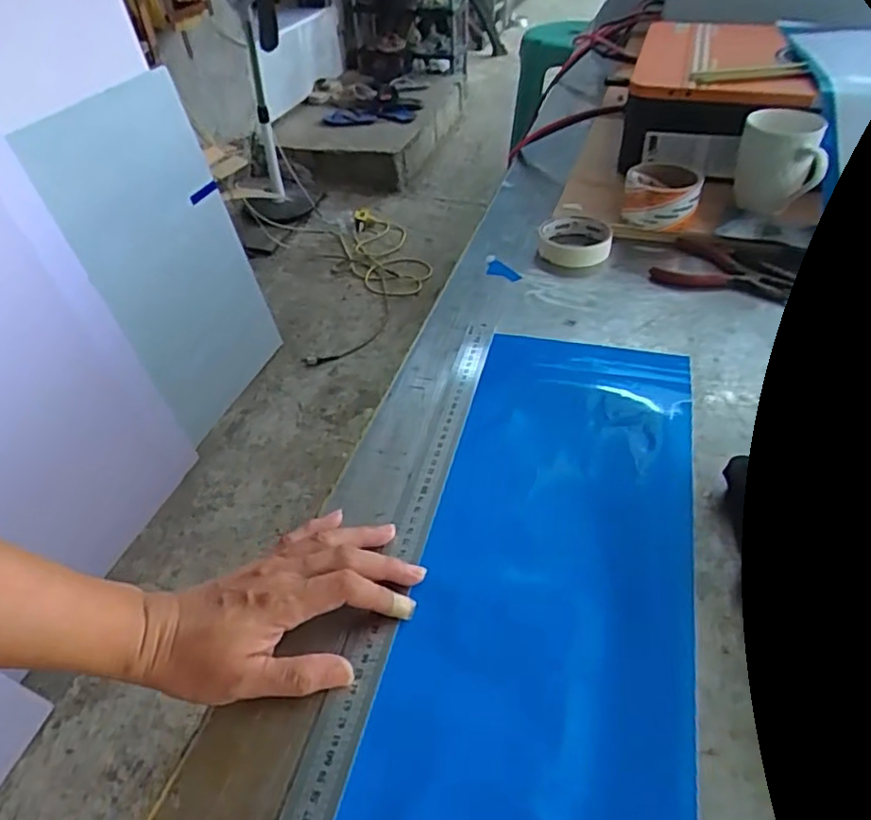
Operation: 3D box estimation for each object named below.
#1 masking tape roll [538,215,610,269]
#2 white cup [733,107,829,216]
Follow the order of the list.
[{"bbox_3d":[0.162,-0.198,0.753,0.079,0.025,0.089,2,43,7],"label":"masking tape roll"},{"bbox_3d":[0.397,-0.287,0.742,0.081,0.103,0.084,9,44,14],"label":"white cup"}]

